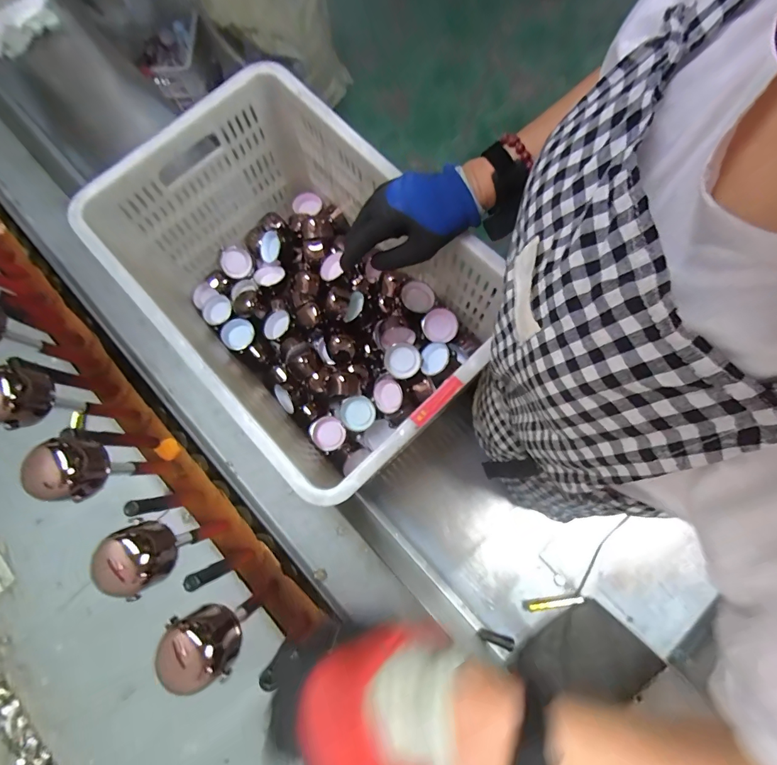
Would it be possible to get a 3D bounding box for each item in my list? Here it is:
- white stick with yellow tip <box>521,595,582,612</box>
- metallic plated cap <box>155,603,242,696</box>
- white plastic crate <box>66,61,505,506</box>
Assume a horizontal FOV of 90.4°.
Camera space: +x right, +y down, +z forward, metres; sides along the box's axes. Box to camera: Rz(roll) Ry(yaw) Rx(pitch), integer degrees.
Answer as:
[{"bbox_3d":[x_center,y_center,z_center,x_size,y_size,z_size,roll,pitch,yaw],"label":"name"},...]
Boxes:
[{"bbox_3d":[0.281,0.377,0.661,0.101,0.010,0.016,-9,76,-2],"label":"white stick with yellow tip"},{"bbox_3d":[-0.164,0.228,0.336,0.050,0.043,0.054,0,76,1],"label":"metallic plated cap"},{"bbox_3d":[-0.125,-0.130,0.603,0.365,0.270,0.528,-44,80,-9],"label":"white plastic crate"}]

